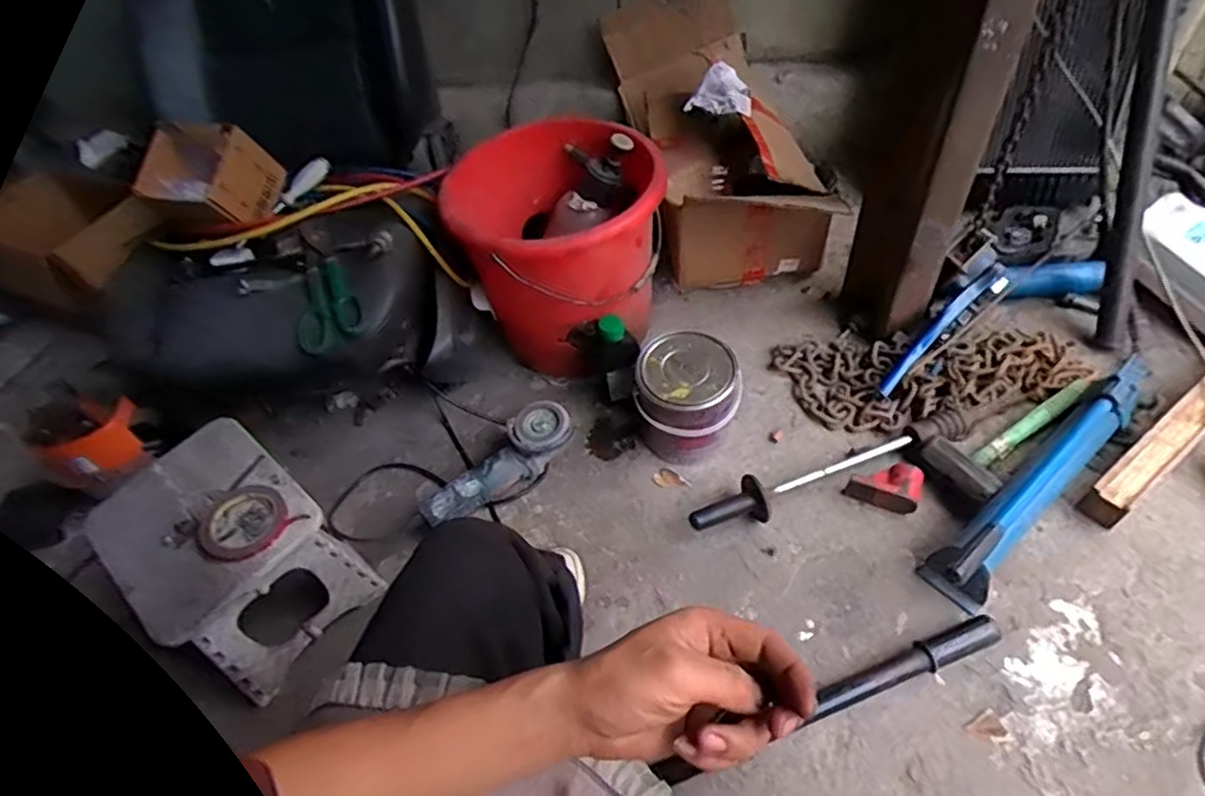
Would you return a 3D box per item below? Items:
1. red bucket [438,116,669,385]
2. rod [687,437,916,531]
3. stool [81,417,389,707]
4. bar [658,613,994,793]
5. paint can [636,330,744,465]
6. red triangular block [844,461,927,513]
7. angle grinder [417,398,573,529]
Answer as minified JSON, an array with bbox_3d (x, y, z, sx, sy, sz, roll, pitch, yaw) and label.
[{"bbox_3d":[-0.074,-0.262,1.262,0.354,0.361,0.382,-3,49,3],"label":"red bucket"},{"bbox_3d":[0.318,0.131,1.092,0.395,0.059,0.073,-22,51,-13],"label":"rod"},{"bbox_3d":[-0.537,0.226,0.987,0.285,0.220,0.234,31,59,28],"label":"stool"},{"bbox_3d":[0.302,0.391,0.884,0.499,0.027,0.037,-18,50,-10],"label":"bar"},{"bbox_3d":[0.142,0.012,1.139,0.159,0.175,0.170,-3,49,3],"label":"paint can"},{"bbox_3d":[0.445,0.135,1.071,0.112,0.042,0.075,13,52,16],"label":"red triangular block"},{"bbox_3d":[-0.162,0.109,1.157,0.239,0.104,0.097,-26,52,-16],"label":"angle grinder"}]

